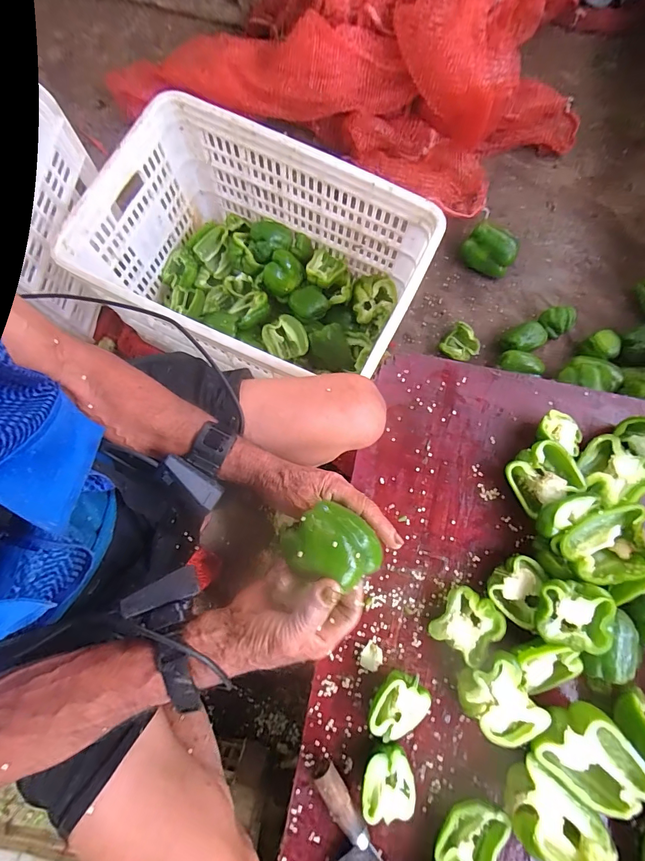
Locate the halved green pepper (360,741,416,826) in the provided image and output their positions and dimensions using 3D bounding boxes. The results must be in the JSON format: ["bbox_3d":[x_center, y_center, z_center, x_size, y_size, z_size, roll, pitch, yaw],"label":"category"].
[{"bbox_3d":[0.076,0.414,0.466,0.063,0.029,0.075,-5,80,-2],"label":"halved green pepper"}]

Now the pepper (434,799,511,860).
[{"bbox_3d":[0.168,0.454,0.438,0.060,0.034,0.080,29,80,4],"label":"pepper"}]

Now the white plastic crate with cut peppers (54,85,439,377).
[{"bbox_3d":[-0.103,-0.291,0.710,0.507,0.247,0.328,24,80,3],"label":"white plastic crate with cut peppers"}]

